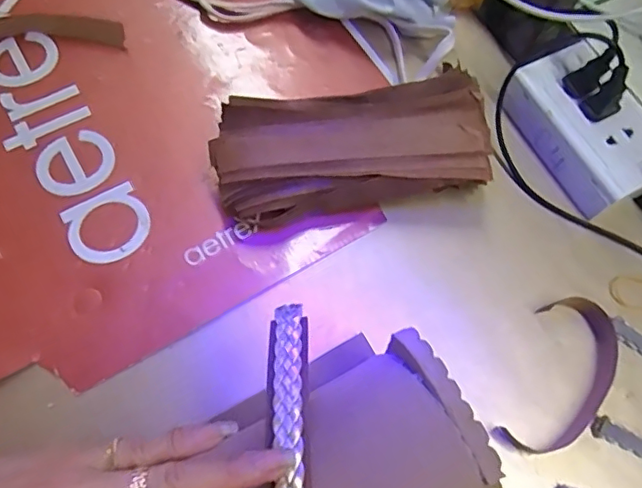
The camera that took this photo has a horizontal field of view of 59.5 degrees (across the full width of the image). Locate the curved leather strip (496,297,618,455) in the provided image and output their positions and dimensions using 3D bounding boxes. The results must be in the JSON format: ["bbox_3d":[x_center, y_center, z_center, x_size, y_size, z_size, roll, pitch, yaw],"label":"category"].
[{"bbox_3d":[0.154,0.084,0.357,0.050,0.018,0.103,23,68,8],"label":"curved leather strip"}]

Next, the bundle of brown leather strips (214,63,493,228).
[{"bbox_3d":[0.022,-0.065,0.392,0.187,0.046,0.077,-9,68,-6],"label":"bundle of brown leather strips"}]

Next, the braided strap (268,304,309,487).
[{"bbox_3d":[-0.013,0.098,0.238,0.018,0.030,0.152,-1,66,-2],"label":"braided strap"}]

